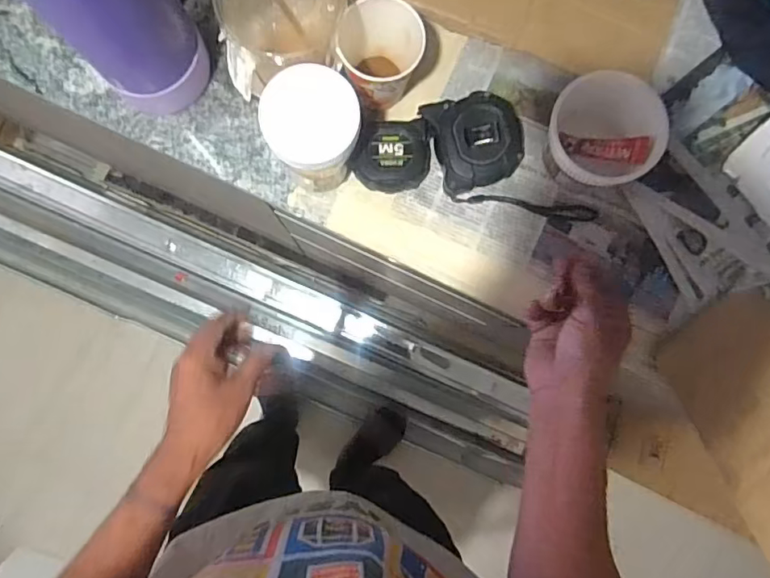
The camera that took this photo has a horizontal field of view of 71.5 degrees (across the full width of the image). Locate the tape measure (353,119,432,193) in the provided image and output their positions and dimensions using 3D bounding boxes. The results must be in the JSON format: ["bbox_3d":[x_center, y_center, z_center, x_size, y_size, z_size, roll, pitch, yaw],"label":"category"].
[{"bbox_3d":[0.008,-0.123,0.501,0.071,0.034,0.061,-5,87,-3],"label":"tape measure"}]

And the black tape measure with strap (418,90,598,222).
[{"bbox_3d":[0.104,-0.107,0.495,0.088,0.046,0.175,-42,90,-4],"label":"black tape measure with strap"}]

